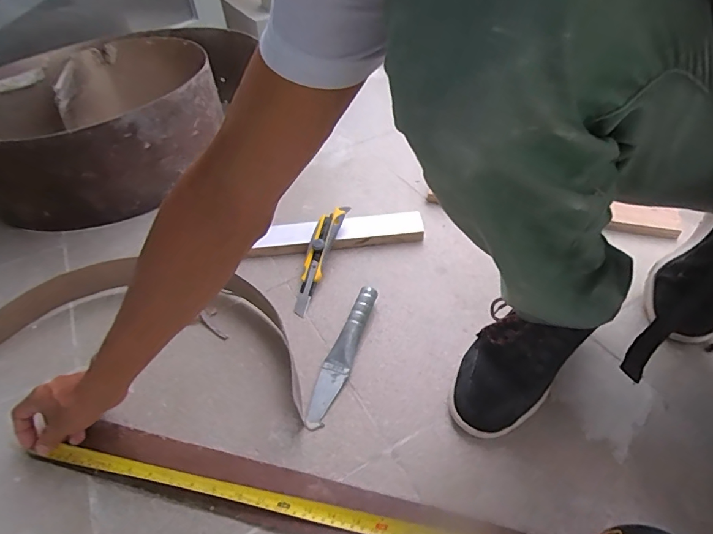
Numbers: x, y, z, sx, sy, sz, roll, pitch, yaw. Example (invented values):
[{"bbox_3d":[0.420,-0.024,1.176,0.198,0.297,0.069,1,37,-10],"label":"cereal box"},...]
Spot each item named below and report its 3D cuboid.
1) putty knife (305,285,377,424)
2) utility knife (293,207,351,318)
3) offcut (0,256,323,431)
[{"bbox_3d":[-0.019,0.106,0.564,0.035,0.028,0.191,12,48,16],"label":"putty knife"},{"bbox_3d":[-0.060,-0.015,0.675,0.038,0.021,0.198,9,60,14],"label":"utility knife"},{"bbox_3d":[-0.258,0.072,0.592,0.477,0.060,0.169,8,47,13],"label":"offcut"}]

